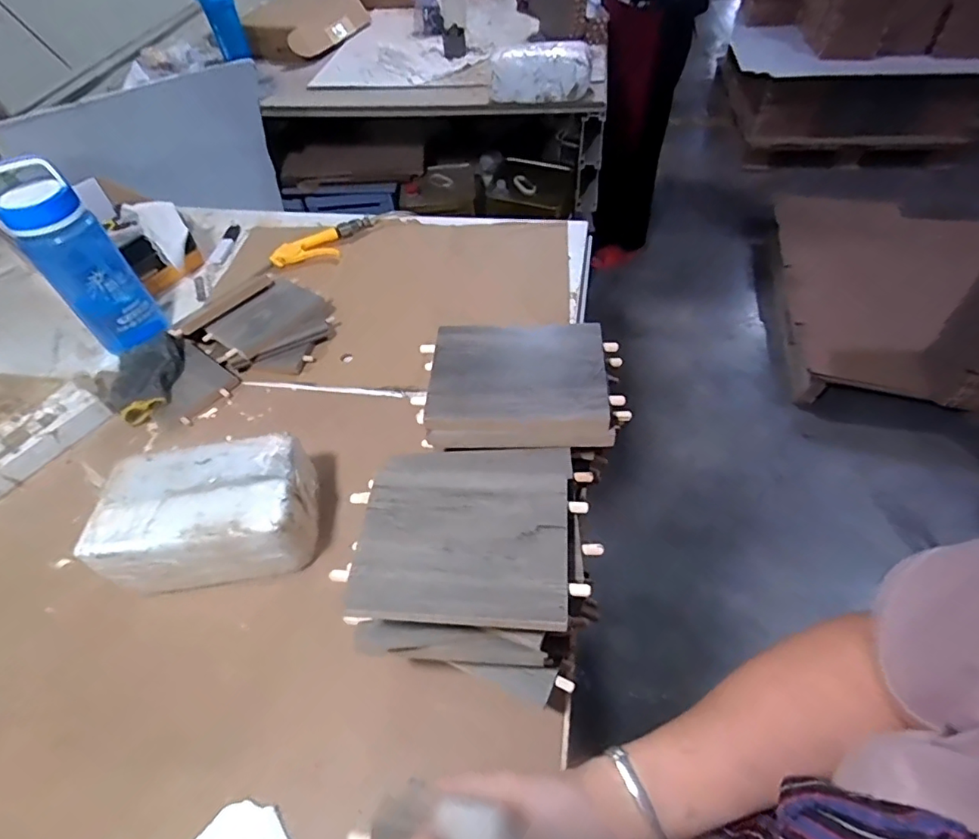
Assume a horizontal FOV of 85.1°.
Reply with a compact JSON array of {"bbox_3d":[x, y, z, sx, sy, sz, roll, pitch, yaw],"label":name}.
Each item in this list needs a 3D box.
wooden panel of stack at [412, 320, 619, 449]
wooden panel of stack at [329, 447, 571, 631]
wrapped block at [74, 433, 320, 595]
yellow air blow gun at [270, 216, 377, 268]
[{"bbox_3d":[0.023,-0.033,0.470,0.154,0.027,0.119,-1,52,4],"label":"wooden panel of stack"},{"bbox_3d":[-0.020,0.077,0.395,0.154,0.013,0.140,1,52,6],"label":"wooden panel of stack"},{"bbox_3d":[-0.297,0.103,0.584,0.208,0.105,0.127,-7,51,-1],"label":"wrapped block"},{"bbox_3d":[-0.310,-0.337,1.018,0.209,0.023,0.079,-25,54,-14],"label":"yellow air blow gun"}]

